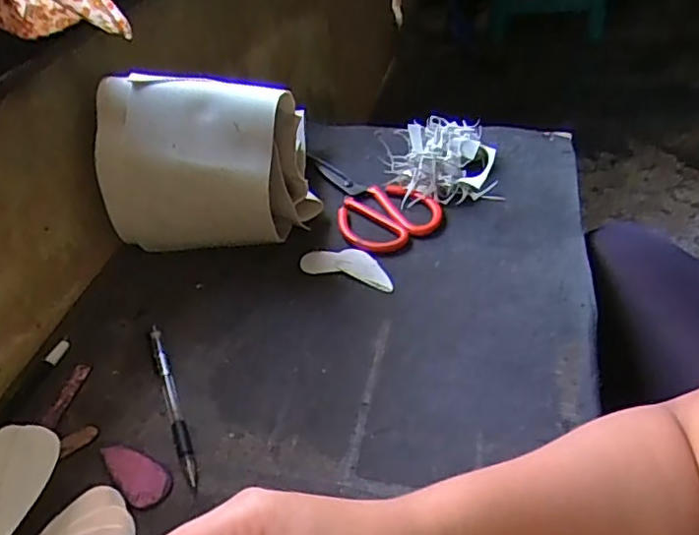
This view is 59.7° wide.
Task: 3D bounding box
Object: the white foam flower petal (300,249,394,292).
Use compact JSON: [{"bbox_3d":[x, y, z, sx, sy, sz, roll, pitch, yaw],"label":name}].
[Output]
[{"bbox_3d":[0.001,-0.002,0.567,0.090,0.006,0.038,11,43,21],"label":"white foam flower petal"}]

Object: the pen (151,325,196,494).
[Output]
[{"bbox_3d":[-0.136,0.098,0.465,0.010,0.011,0.159,-19,41,-14],"label":"pen"}]

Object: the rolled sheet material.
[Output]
[{"bbox_3d":[-0.133,-0.086,0.561,0.179,0.164,0.070,3,41,12],"label":"rolled sheet material"}]

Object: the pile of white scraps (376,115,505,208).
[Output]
[{"bbox_3d":[0.097,-0.120,0.660,0.118,0.046,0.134,-1,40,7],"label":"pile of white scraps"}]

